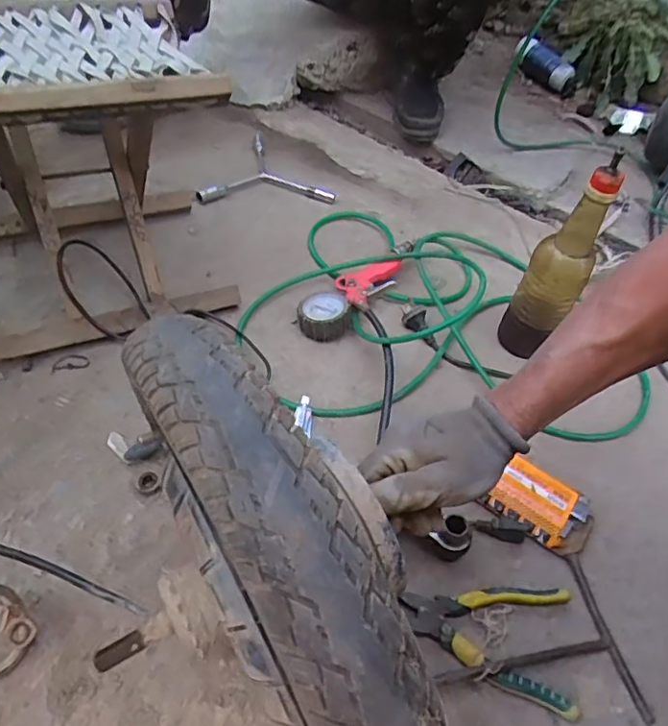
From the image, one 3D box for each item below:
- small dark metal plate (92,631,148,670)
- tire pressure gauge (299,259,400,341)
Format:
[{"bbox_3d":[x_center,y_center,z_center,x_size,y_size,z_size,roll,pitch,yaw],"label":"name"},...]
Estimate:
[{"bbox_3d":[-0.134,0.181,0.359,0.031,0.010,0.011,-18,54,-22],"label":"small dark metal plate"},{"bbox_3d":[0.027,-0.102,0.814,0.081,0.036,0.195,31,52,18],"label":"tire pressure gauge"}]

